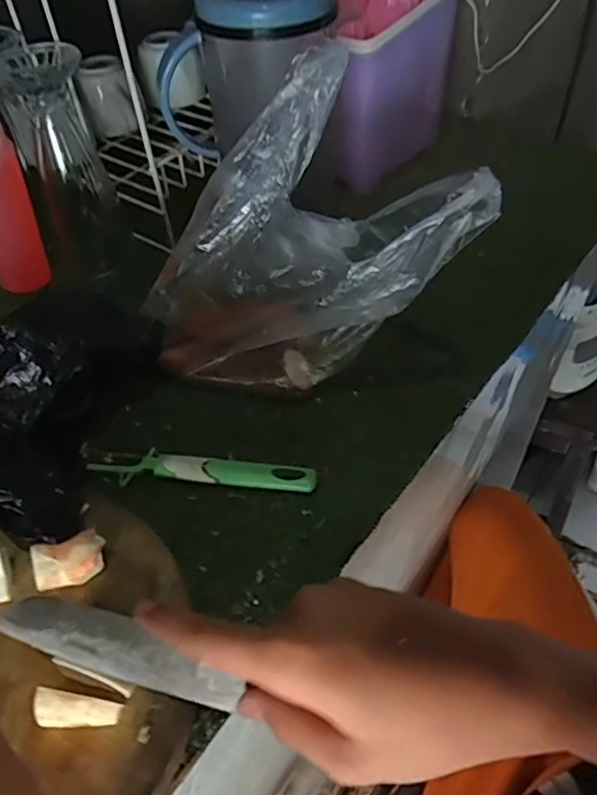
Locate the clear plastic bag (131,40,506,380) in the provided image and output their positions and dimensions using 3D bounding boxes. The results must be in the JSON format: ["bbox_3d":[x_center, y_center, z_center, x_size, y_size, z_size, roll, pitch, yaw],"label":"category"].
[{"bbox_3d":[0.003,-0.097,0.410,0.227,0.218,0.086,4,48,10],"label":"clear plastic bag"}]

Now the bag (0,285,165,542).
[{"bbox_3d":[-0.187,0.001,0.408,0.121,0.106,0.180,7,48,12],"label":"bag"}]

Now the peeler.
[{"bbox_3d":[-0.074,0.052,0.418,0.173,0.011,0.028,4,47,10],"label":"peeler"}]

